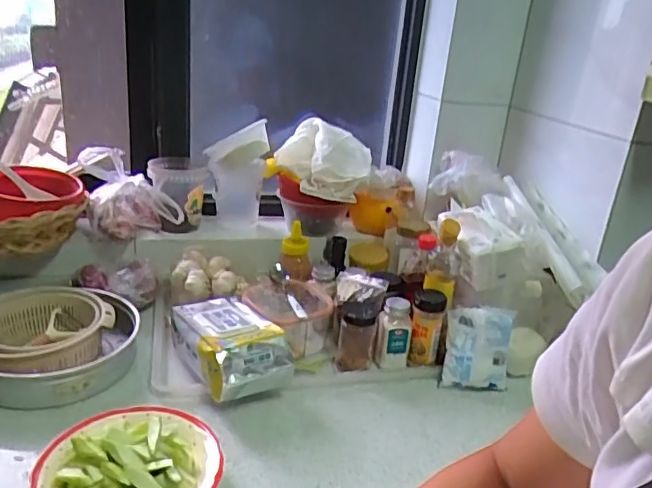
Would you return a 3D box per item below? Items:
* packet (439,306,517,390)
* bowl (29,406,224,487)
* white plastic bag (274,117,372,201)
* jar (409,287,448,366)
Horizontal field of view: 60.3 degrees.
[{"bbox_3d":[0.245,0.172,0.916,0.107,0.141,0.069,13,23,18],"label":"packet"},{"bbox_3d":[-0.228,0.257,0.652,0.193,0.074,0.199,5,22,-2],"label":"bowl"},{"bbox_3d":[-0.003,-0.178,1.175,0.191,0.120,0.178,5,22,-1],"label":"white plastic bag"},{"bbox_3d":[0.170,0.149,0.964,0.055,0.129,0.062,9,22,9],"label":"jar"}]

